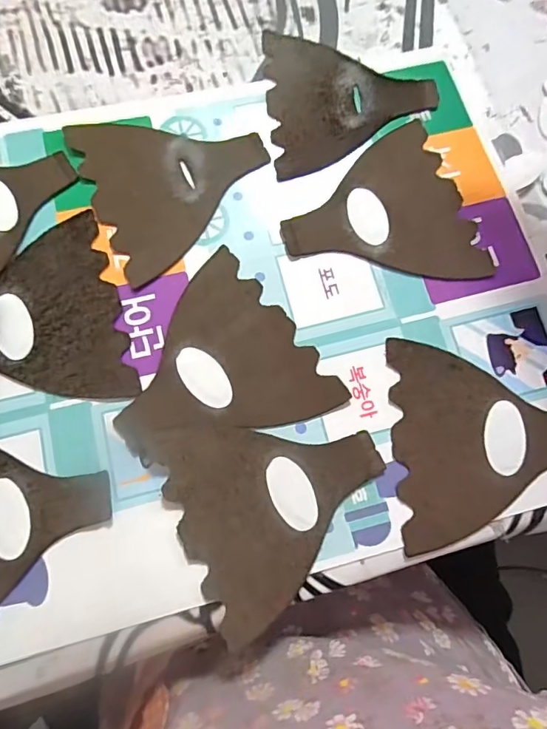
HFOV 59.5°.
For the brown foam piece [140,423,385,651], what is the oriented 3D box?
[{"bbox_3d":[0.004,0.086,0.320,0.139,0.007,0.136,-26,76,-8],"label":"brown foam piece"}]

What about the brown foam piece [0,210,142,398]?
[{"bbox_3d":[-0.184,-0.031,0.349,0.140,0.004,0.143,-16,75,-5],"label":"brown foam piece"}]

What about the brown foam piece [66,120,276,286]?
[{"bbox_3d":[-0.072,-0.146,0.373,0.138,0.006,0.137,-23,75,-7],"label":"brown foam piece"}]

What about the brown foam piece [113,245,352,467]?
[{"bbox_3d":[-0.045,0.007,0.341,0.140,0.005,0.138,-36,77,-10],"label":"brown foam piece"}]

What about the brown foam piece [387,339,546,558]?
[{"bbox_3d":[0.155,0.052,0.336,0.139,0.007,0.139,-2,74,-2],"label":"brown foam piece"}]

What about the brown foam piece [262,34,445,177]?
[{"bbox_3d":[0.065,-0.226,0.402,0.140,0.004,0.140,-6,74,-3],"label":"brown foam piece"}]

